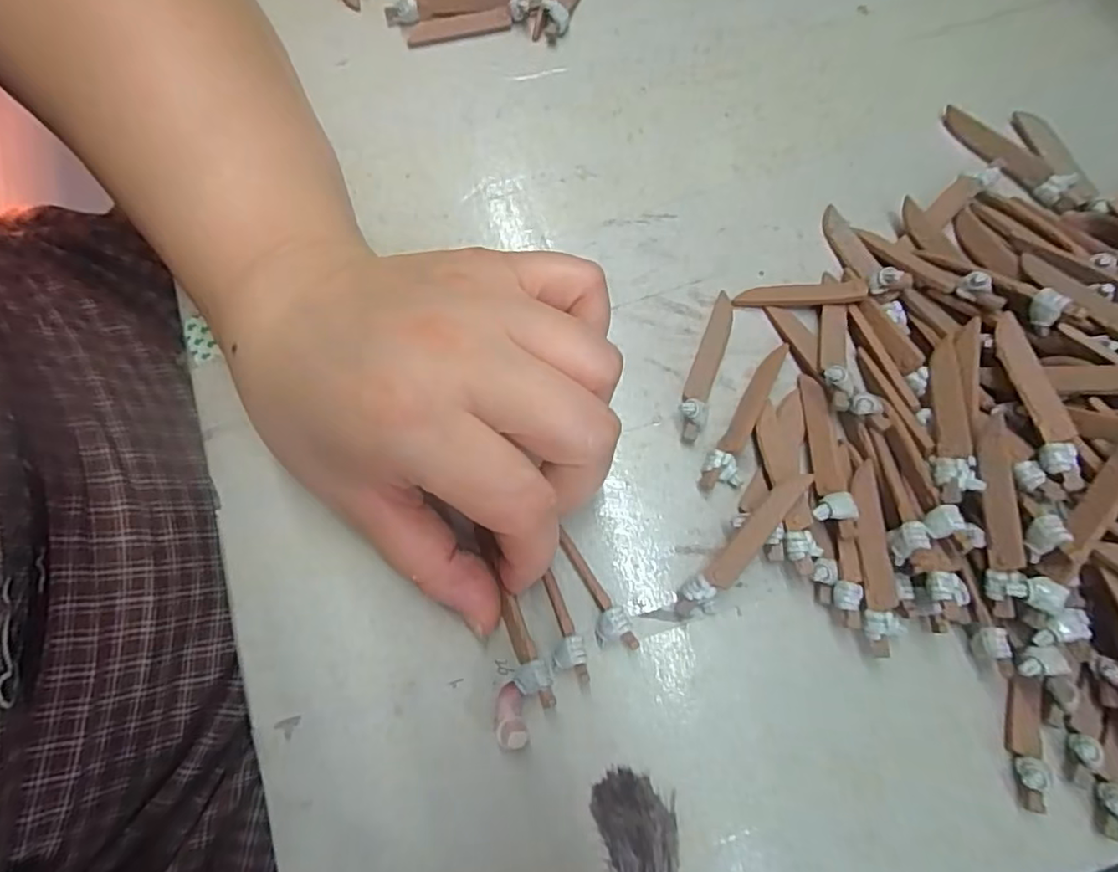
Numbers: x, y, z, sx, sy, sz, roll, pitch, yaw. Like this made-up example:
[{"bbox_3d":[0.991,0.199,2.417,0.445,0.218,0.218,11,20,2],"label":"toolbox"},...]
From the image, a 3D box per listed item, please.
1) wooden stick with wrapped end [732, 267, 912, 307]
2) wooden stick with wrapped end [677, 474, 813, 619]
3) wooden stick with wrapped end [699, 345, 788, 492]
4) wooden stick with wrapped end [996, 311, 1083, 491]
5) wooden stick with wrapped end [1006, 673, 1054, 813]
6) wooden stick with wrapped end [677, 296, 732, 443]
[{"bbox_3d":[0.094,-0.052,0.218,0.058,0.009,0.009,-4,74,17],"label":"wooden stick with wrapped end"},{"bbox_3d":[0.059,0.035,0.193,0.011,0.009,0.058,40,92,11],"label":"wooden stick with wrapped end"},{"bbox_3d":[0.065,-0.007,0.211,0.013,0.007,0.059,26,77,8],"label":"wooden stick with wrapped end"},{"bbox_3d":[0.143,-0.012,0.182,0.008,0.005,0.058,0,62,1],"label":"wooden stick with wrapped end"},{"bbox_3d":[0.139,0.091,0.179,0.008,0.010,0.036,12,76,4],"label":"wooden stick with wrapped end"},{"bbox_3d":[0.053,-0.026,0.215,0.010,0.011,0.058,18,76,6],"label":"wooden stick with wrapped end"}]

